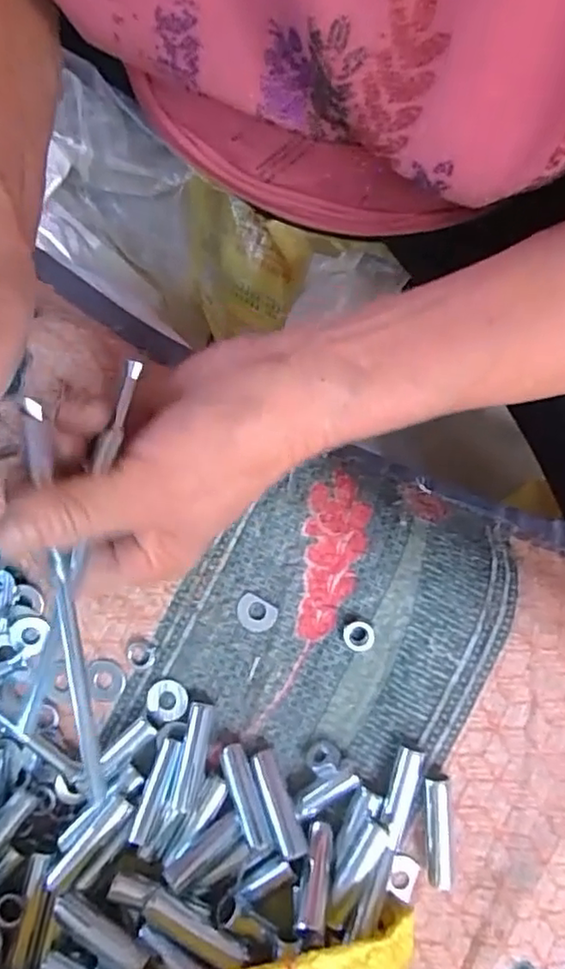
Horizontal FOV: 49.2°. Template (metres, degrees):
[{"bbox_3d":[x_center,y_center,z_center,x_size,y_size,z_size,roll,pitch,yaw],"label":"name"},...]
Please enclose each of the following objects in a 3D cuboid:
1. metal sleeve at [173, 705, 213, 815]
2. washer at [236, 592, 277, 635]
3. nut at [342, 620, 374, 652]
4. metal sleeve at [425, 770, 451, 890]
[{"bbox_3d":[-0.039,0.118,0.268,0.011,0.007,0.043,9,78,1],"label":"metal sleeve"},{"bbox_3d":[-0.013,0.060,0.282,0.019,0.004,0.015,32,86,4],"label":"washer"},{"bbox_3d":[0.034,0.067,0.274,0.014,0.004,0.013,7,84,2],"label":"nut"},{"bbox_3d":[0.066,0.146,0.261,0.009,0.008,0.044,-1,84,1],"label":"metal sleeve"}]

